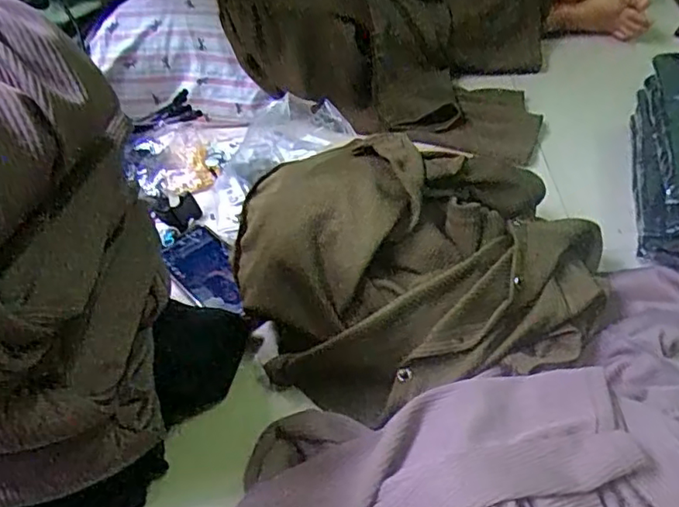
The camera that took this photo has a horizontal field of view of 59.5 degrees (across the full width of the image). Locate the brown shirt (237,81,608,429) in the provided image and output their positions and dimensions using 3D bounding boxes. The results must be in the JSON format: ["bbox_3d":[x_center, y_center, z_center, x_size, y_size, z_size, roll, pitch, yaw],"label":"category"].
[{"bbox_3d":[0.075,0.004,0.566,0.333,0.156,0.254,-16,46,-8],"label":"brown shirt"}]

